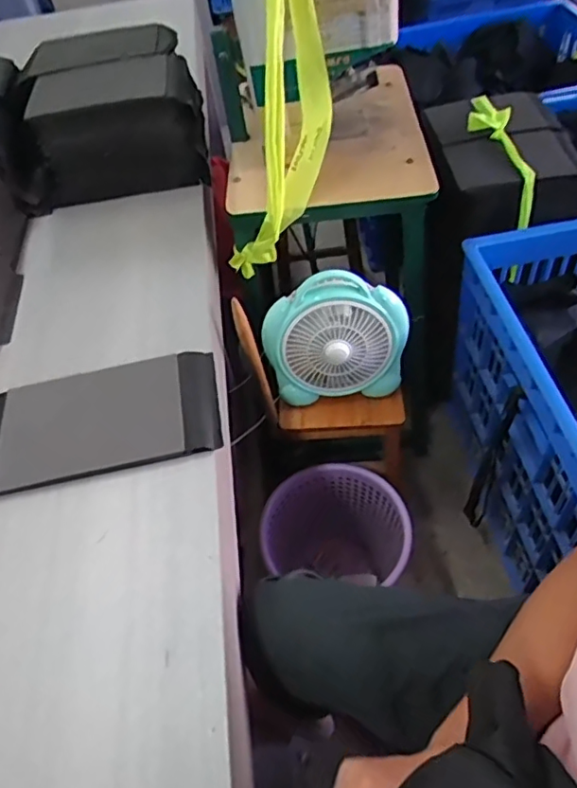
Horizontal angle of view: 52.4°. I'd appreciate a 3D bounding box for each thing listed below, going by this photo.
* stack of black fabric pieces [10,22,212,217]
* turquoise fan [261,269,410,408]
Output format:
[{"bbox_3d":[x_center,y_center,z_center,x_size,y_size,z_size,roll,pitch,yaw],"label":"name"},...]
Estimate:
[{"bbox_3d":[-0.305,-0.479,1.025,0.314,0.178,0.287,-7,50,2],"label":"stack of black fabric pieces"},{"bbox_3d":[0.079,-0.091,0.991,0.235,0.210,0.079,-6,50,3],"label":"turquoise fan"}]

